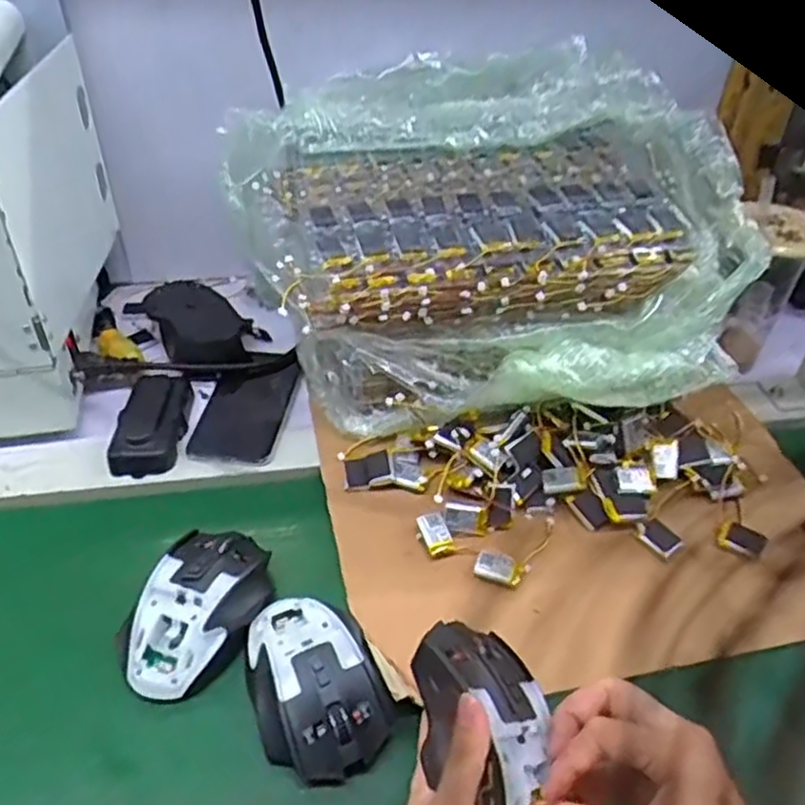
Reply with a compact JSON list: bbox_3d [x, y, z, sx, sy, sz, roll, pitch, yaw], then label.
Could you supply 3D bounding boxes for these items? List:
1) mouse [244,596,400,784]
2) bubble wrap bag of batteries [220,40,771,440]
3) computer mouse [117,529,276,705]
[{"bbox_3d":[-0.052,0.159,0.439,0.075,0.034,0.113,-15,44,-18],"label":"mouse"},{"bbox_3d":[0.064,-0.133,0.611,0.356,0.180,0.342,-15,44,-18],"label":"bubble wrap bag of batteries"},{"bbox_3d":[-0.129,0.127,0.472,0.067,0.033,0.113,13,42,11],"label":"computer mouse"}]

